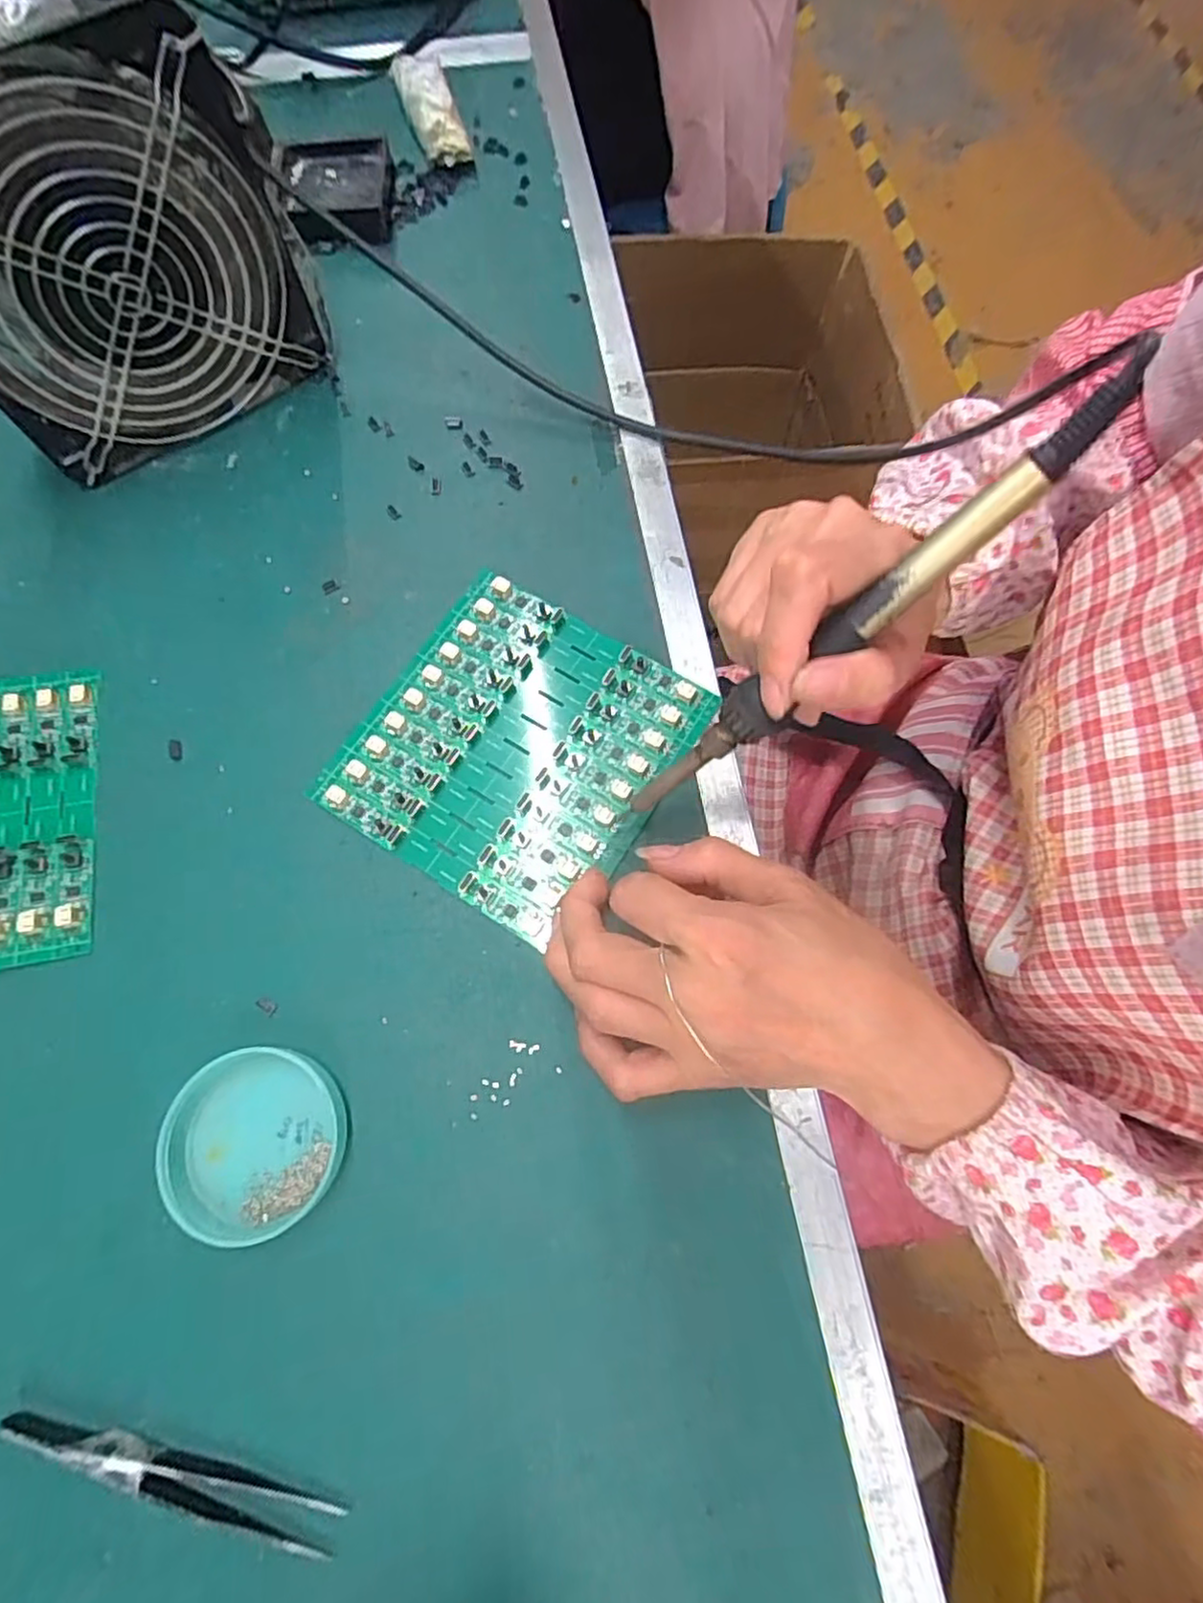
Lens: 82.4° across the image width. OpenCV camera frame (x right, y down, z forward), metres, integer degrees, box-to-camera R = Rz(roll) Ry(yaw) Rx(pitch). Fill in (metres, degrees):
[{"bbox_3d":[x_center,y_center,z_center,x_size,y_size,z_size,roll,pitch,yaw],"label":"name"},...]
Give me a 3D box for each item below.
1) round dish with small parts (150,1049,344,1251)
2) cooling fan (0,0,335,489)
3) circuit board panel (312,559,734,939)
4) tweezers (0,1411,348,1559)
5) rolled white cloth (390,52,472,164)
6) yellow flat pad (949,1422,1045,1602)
[{"bbox_3d":[-0.131,0.128,0.258,0.064,0.014,0.064,0,72,-1],"label":"round dish with small parts"},{"bbox_3d":[-0.222,-0.249,0.306,0.160,0.155,0.066,-38,77,-12],"label":"cooling fan"},{"bbox_3d":[-0.041,-0.028,0.313,0.137,0.006,0.138,31,76,10],"label":"circuit board panel"},{"bbox_3d":[-0.144,0.225,0.227,0.115,0.012,0.015,15,72,3],"label":"tweezers"},{"bbox_3d":[-0.108,-0.442,0.439,0.030,0.023,0.086,-19,74,-7],"label":"rolled white cloth"},{"bbox_3d":[0.414,0.803,0.721,0.078,0.027,0.228,20,37,23],"label":"yellow flat pad"}]

